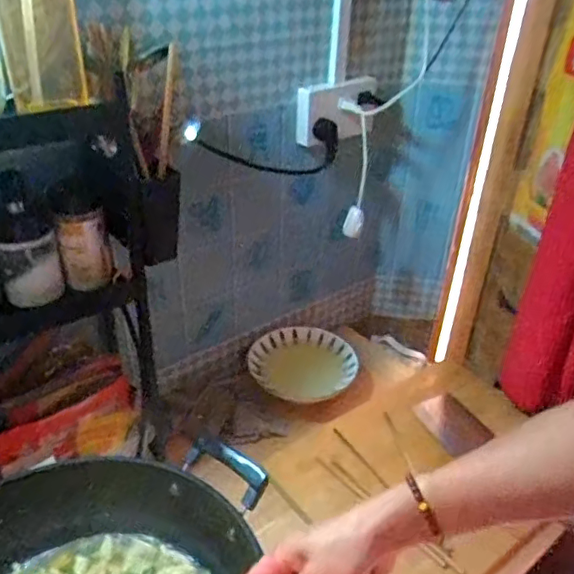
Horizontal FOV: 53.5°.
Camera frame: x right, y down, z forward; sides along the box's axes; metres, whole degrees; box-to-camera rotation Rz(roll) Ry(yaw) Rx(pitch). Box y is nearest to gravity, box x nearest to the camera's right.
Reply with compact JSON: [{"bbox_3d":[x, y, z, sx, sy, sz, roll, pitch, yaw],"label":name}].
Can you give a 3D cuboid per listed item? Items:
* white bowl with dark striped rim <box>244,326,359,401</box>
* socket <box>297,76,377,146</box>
[{"bbox_3d":[0.028,0.136,1.048,0.191,0.035,0.157,-3,32,-8],"label":"white bowl with dark striped rim"},{"bbox_3d":[0.081,-0.291,0.945,0.140,0.090,0.037,-7,33,-14],"label":"socket"}]

